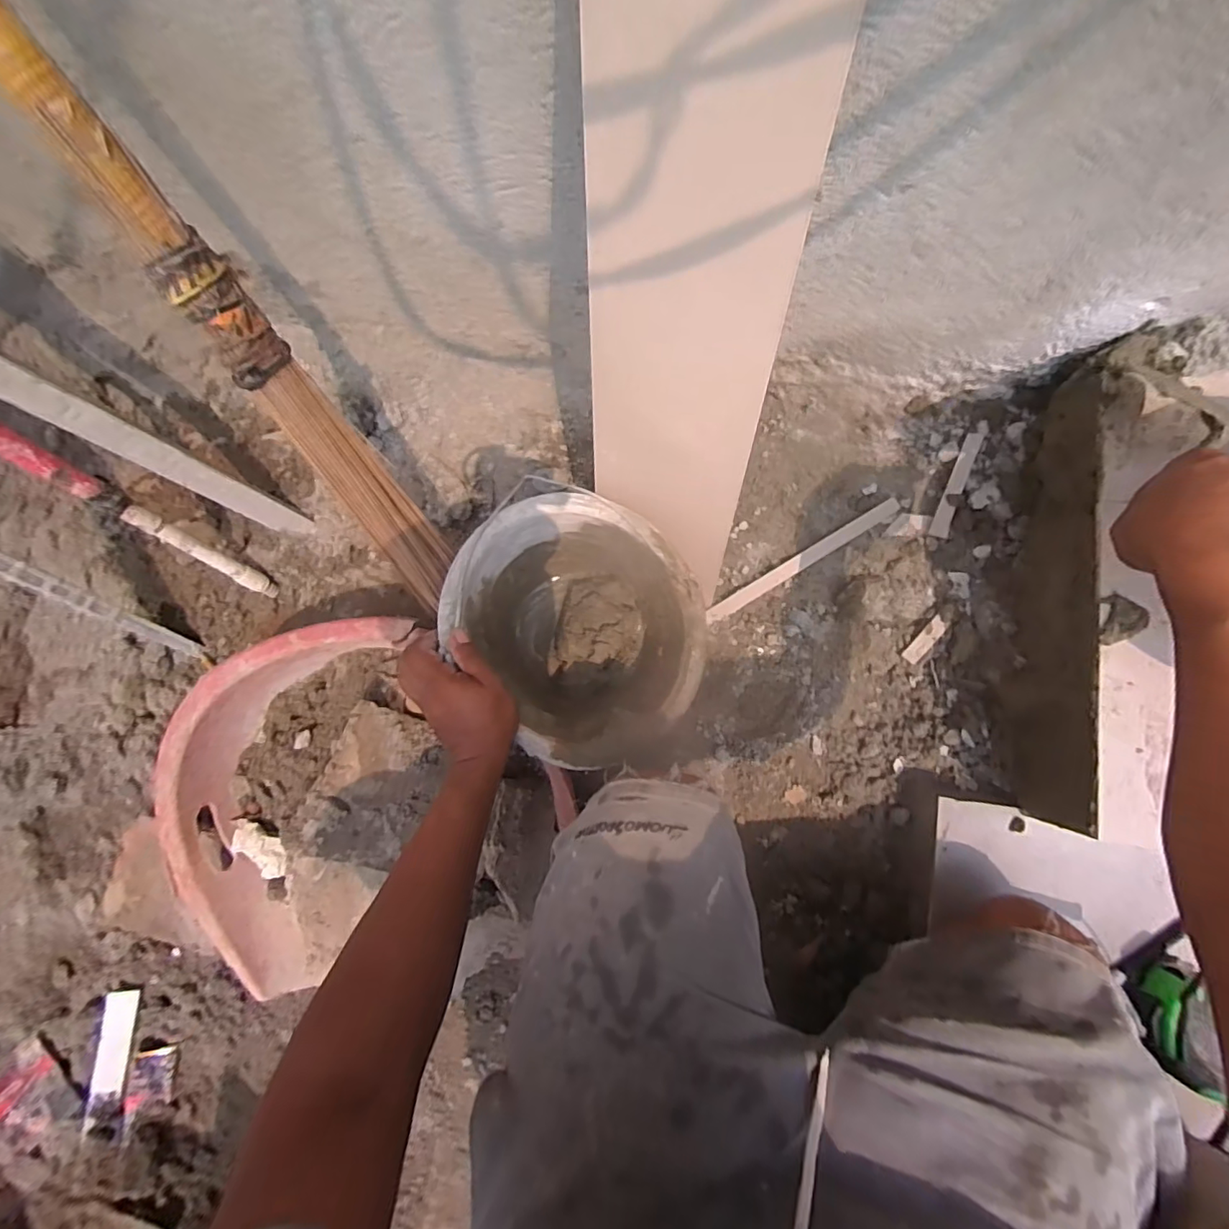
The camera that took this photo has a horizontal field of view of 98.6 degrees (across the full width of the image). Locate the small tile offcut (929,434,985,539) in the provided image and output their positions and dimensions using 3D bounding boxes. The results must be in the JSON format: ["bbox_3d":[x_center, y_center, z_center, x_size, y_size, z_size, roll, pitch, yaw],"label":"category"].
[{"bbox_3d":[0.413,-0.154,0.637,0.019,0.012,0.125,18,100,8],"label":"small tile offcut"}]

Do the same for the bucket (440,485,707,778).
[{"bbox_3d":[-0.029,0.017,0.571,0.252,0.177,0.223,44,89,10],"label":"bucket"}]

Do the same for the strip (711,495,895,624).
[{"bbox_3d":[0.236,-0.068,0.665,0.277,0.014,0.018,-32,80,1],"label":"strip"}]

